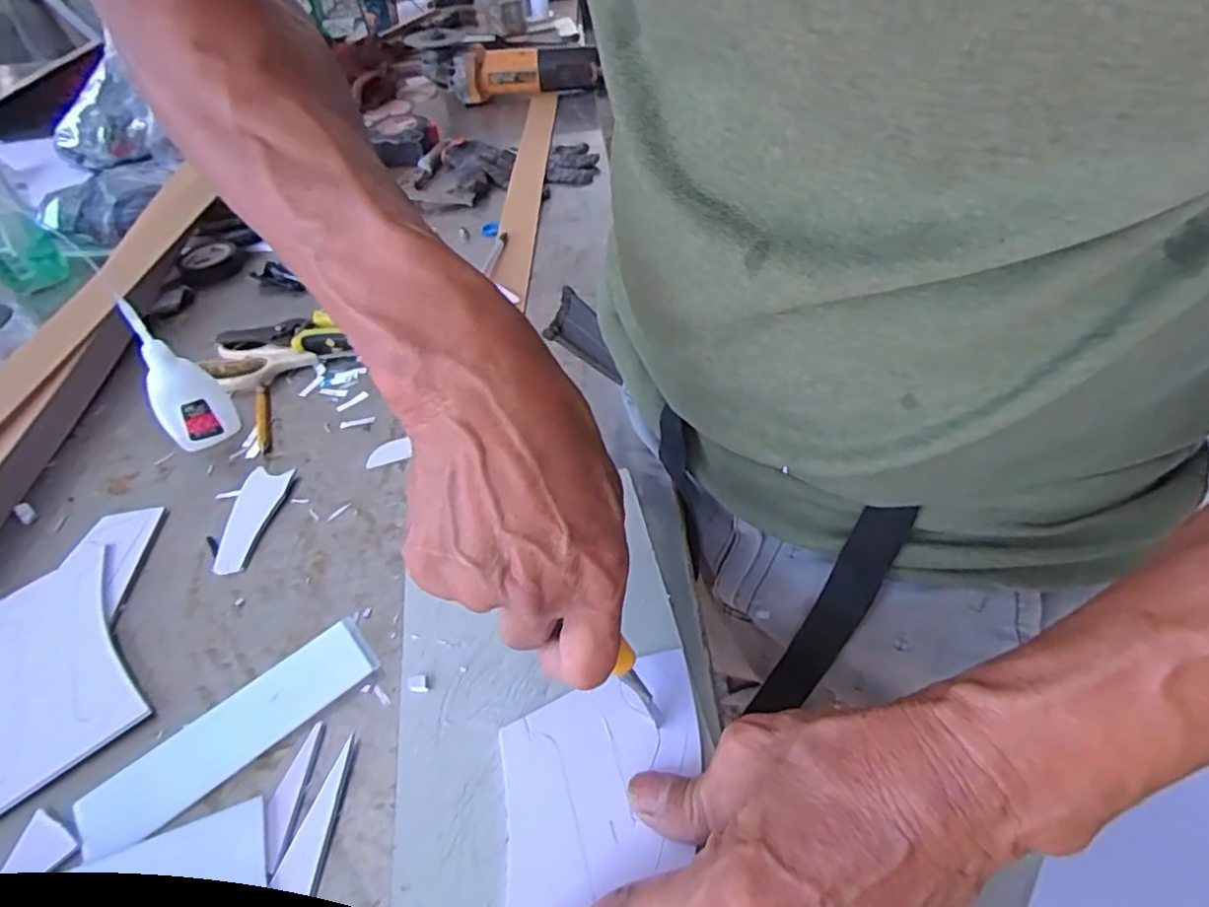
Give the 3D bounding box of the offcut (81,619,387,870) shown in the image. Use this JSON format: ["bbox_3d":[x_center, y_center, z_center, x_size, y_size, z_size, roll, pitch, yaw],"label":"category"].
[{"bbox_3d":[-0.176,0.132,0.314,0.134,0.005,0.036,-33,51,-25],"label":"offcut"}]

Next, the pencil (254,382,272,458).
[{"bbox_3d":[-0.251,-0.025,0.485,0.010,0.006,0.081,-19,46,-12],"label":"pencil"}]

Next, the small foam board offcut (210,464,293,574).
[{"bbox_3d":[-0.224,0.040,0.414,0.031,0.007,0.082,0,45,6],"label":"small foam board offcut"}]

